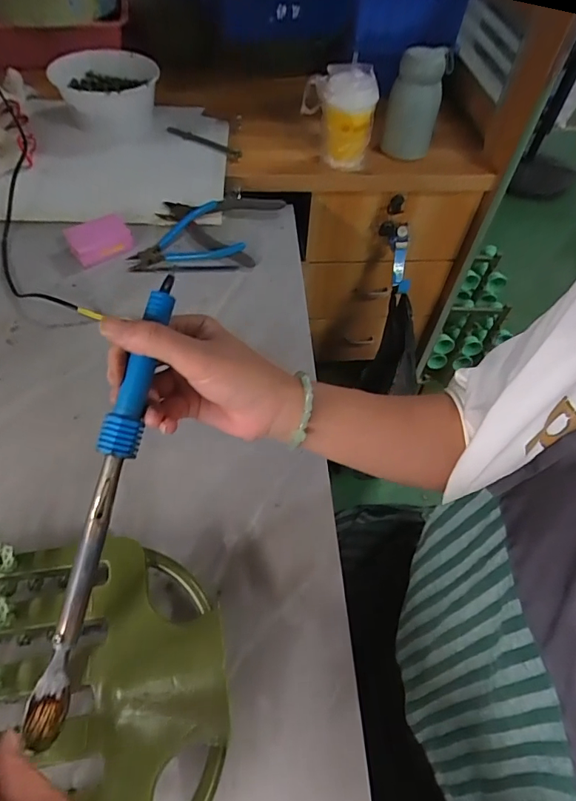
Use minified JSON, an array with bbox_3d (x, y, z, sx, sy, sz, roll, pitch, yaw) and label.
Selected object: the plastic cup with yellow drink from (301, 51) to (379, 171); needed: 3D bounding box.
[{"bbox_3d":[0.079,-0.438,0.724,0.107,0.154,0.067,11,55,5],"label":"plastic cup with yellow drink"}]

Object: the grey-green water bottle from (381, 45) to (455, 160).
[{"bbox_3d":[0.199,-0.455,0.724,0.065,0.147,0.088,23,57,13],"label":"grey-green water bottle"}]

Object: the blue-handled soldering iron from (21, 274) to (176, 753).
[{"bbox_3d":[-0.115,0.062,0.292,0.022,0.020,0.286,13,85,7],"label":"blue-handled soldering iron"}]

